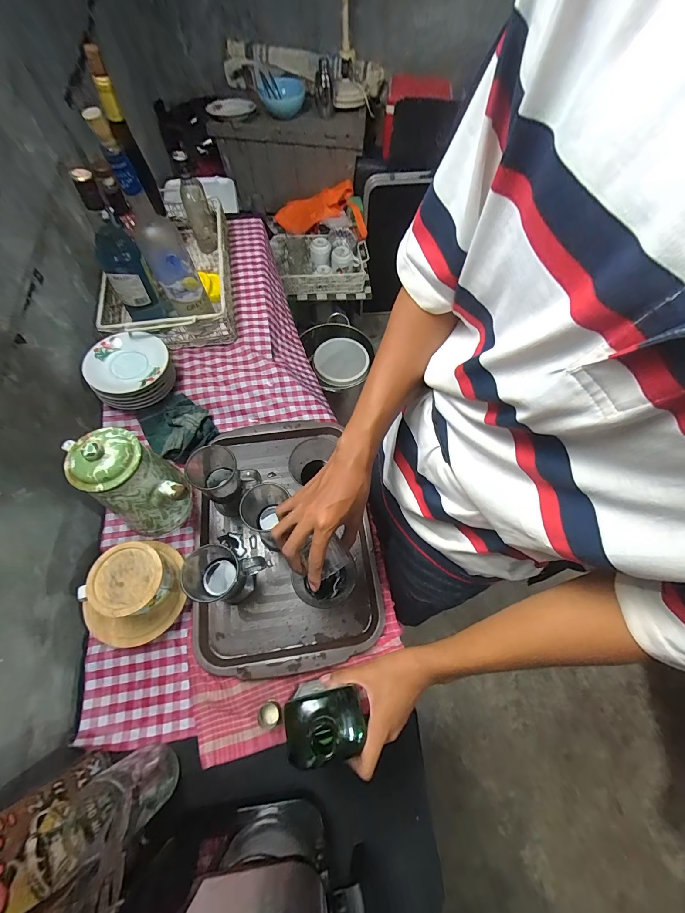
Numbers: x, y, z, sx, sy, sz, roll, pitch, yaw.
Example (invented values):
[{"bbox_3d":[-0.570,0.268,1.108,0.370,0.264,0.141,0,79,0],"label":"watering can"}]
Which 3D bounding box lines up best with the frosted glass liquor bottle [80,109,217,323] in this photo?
[{"bbox_3d":[-0.318,-0.390,0.602,0.080,0.314,0.074,-24,68,-13],"label":"frosted glass liquor bottle"}]

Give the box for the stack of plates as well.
[{"bbox_3d":[-0.406,-0.163,0.681,0.141,0.079,0.133,-10,65,-7],"label":"stack of plates"}]

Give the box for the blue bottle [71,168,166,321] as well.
[{"bbox_3d":[-0.416,-0.364,0.650,0.073,0.284,0.073,-36,71,-17],"label":"blue bottle"}]

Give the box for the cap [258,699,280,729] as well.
[{"bbox_3d":[-0.109,0.383,0.515,0.032,0.007,0.032,1,64,-2],"label":"cap"}]

